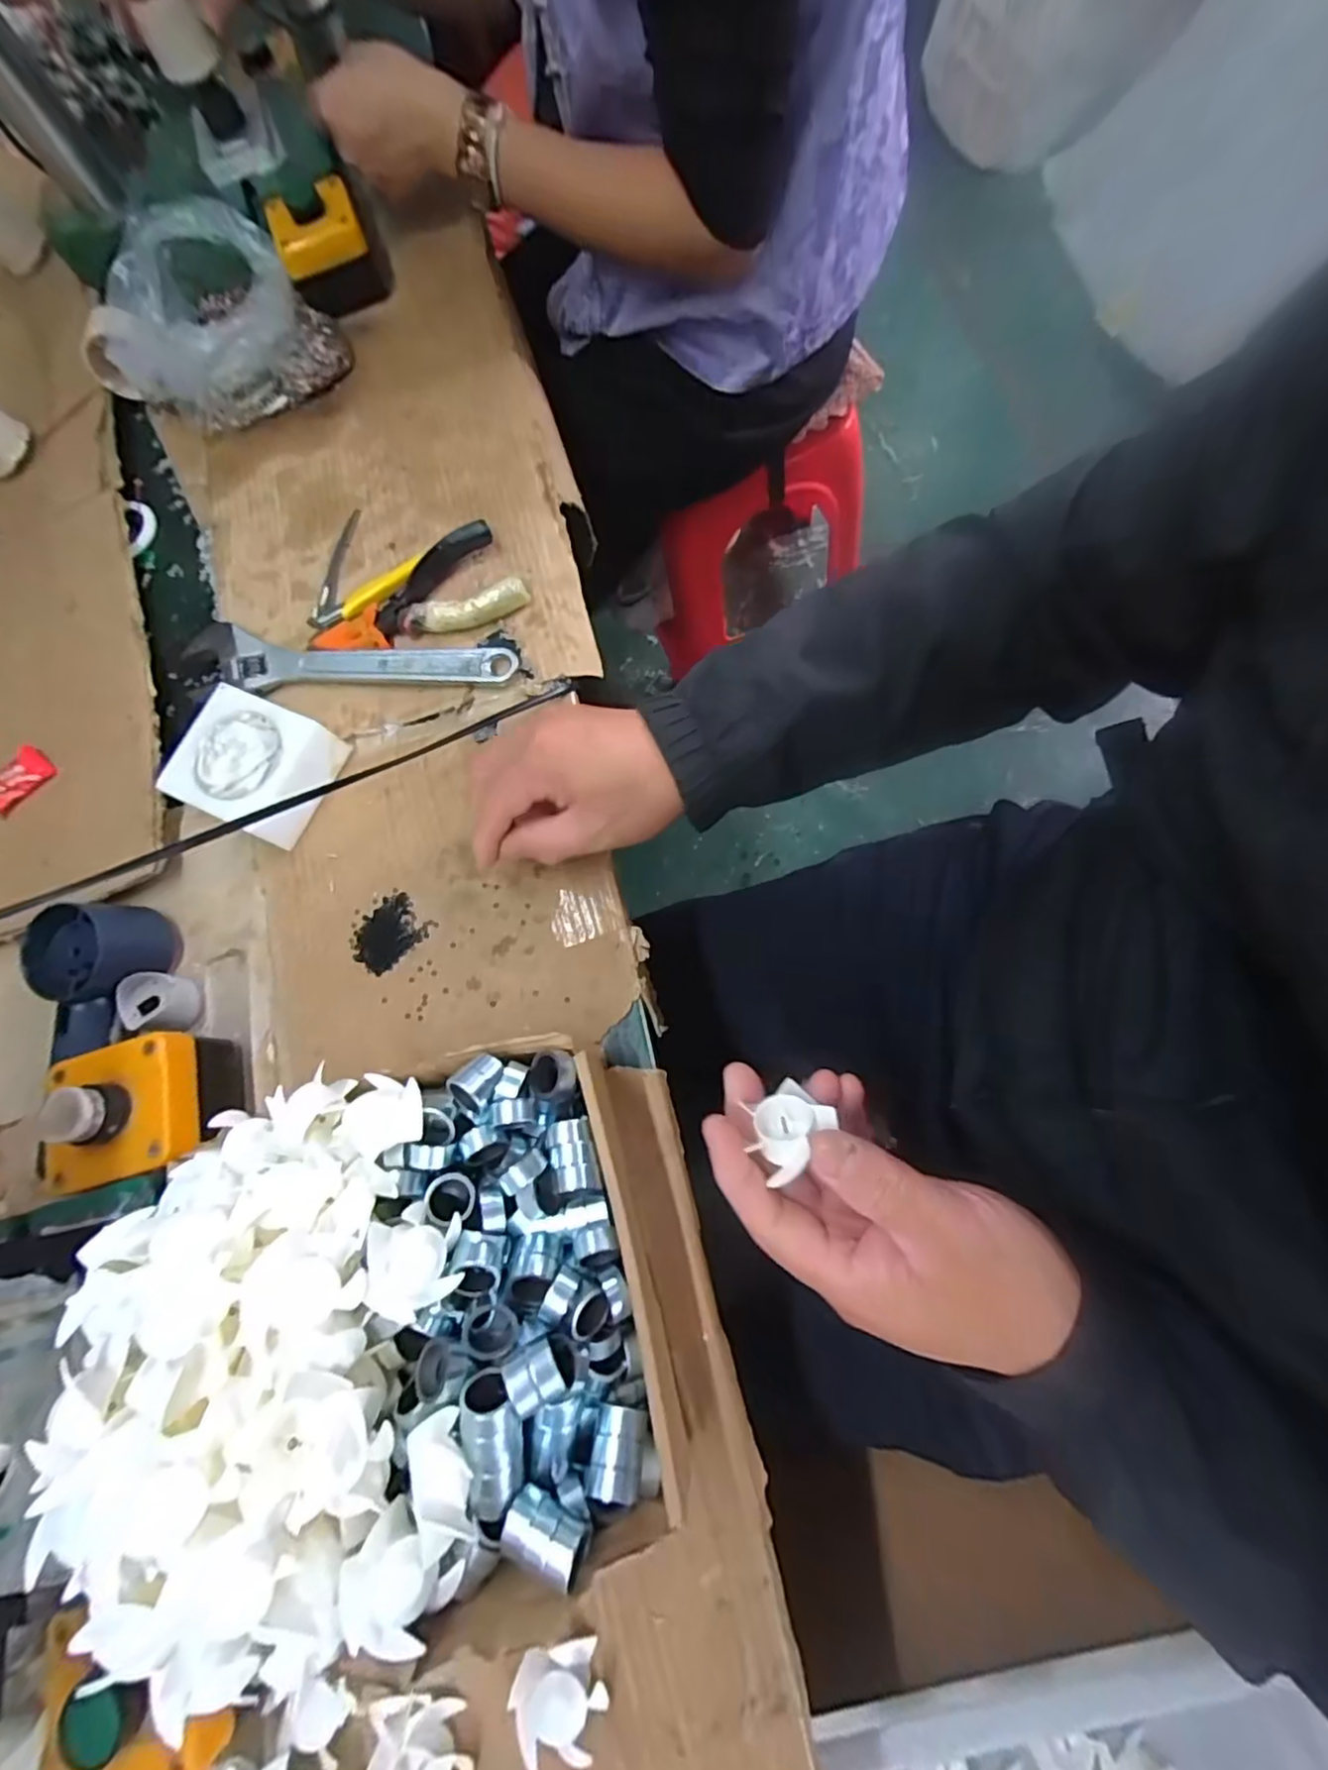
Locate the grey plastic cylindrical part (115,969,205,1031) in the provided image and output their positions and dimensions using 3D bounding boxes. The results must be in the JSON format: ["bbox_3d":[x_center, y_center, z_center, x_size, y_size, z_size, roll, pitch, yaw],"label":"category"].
[{"bbox_3d":[-0.303,0.070,0.392,0.038,0.022,0.033,4,74,3],"label":"grey plastic cylindrical part"}]

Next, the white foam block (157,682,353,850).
[{"bbox_3d":[-0.266,-0.077,0.429,0.095,0.034,0.080,20,79,13],"label":"white foam block"}]

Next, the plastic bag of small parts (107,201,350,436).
[{"bbox_3d":[-0.368,-0.459,0.528,0.163,0.069,0.164,-37,75,-6],"label":"plastic bag of small parts"}]

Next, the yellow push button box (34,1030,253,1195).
[{"bbox_3d":[-0.277,0.119,0.351,0.080,0.081,0.069,-18,73,1],"label":"yellow push button box"}]

